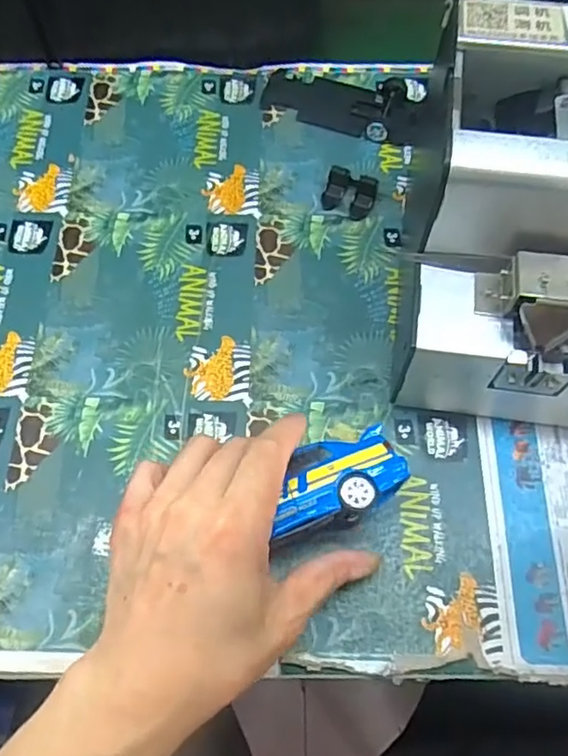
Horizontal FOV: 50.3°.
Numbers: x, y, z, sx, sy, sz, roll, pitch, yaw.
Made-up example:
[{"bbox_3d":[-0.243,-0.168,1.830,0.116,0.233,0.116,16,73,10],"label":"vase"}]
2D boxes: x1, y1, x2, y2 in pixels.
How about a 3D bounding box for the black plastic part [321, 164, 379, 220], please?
[{"bbox_3d":[0.048,-0.134,0.436,0.037,0.016,0.028,20,68,9],"label":"black plastic part"}]

